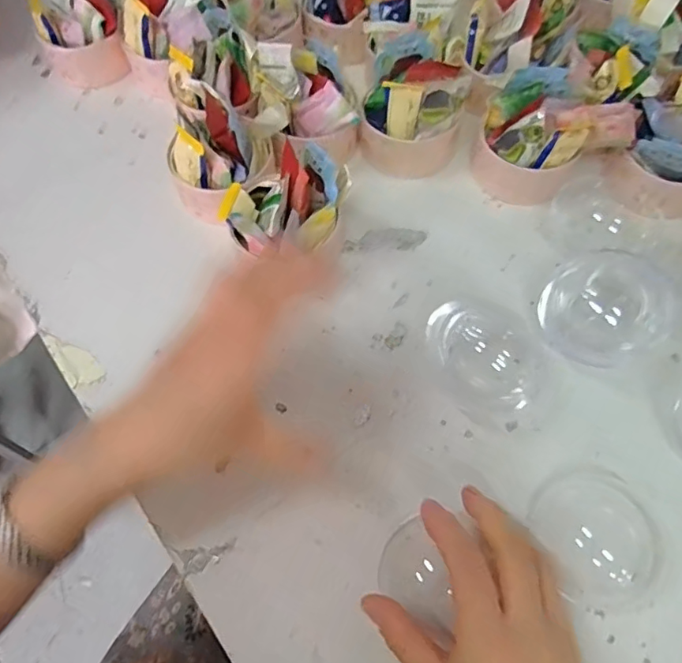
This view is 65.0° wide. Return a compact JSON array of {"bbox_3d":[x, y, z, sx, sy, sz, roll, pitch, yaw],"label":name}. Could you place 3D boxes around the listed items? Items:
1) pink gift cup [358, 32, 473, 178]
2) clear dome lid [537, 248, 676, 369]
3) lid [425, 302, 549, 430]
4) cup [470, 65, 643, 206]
[{"bbox_3d":[0.062,-0.186,0.447,0.095,0.076,0.080,5,64,4],"label":"pink gift cup"},{"bbox_3d":[0.188,-0.016,0.376,0.082,0.038,0.073,-18,64,-8],"label":"clear dome lid"},{"bbox_3d":[0.103,0.014,0.373,0.078,0.029,0.092,-39,68,-17],"label":"lid"},{"bbox_3d":[0.160,-0.154,0.428,0.094,0.070,0.087,-26,66,-11],"label":"cup"}]

